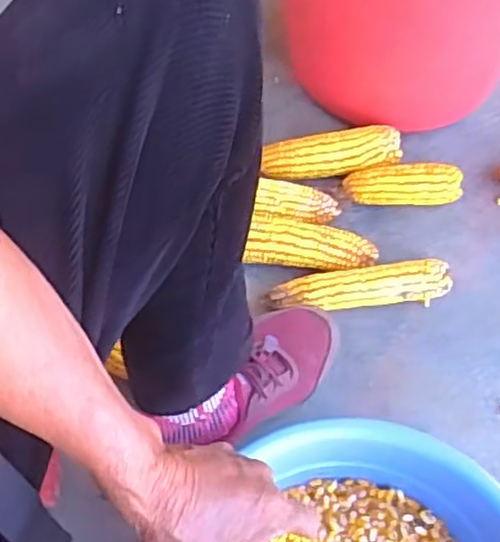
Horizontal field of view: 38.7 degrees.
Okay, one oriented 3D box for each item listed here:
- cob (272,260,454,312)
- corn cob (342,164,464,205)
[{"bbox_3d":[0.114,0.019,0.745,0.184,0.039,0.042,-7,67,-2],"label":"cob"},{"bbox_3d":[0.173,-0.098,0.812,0.130,0.045,0.046,4,67,2],"label":"corn cob"}]

